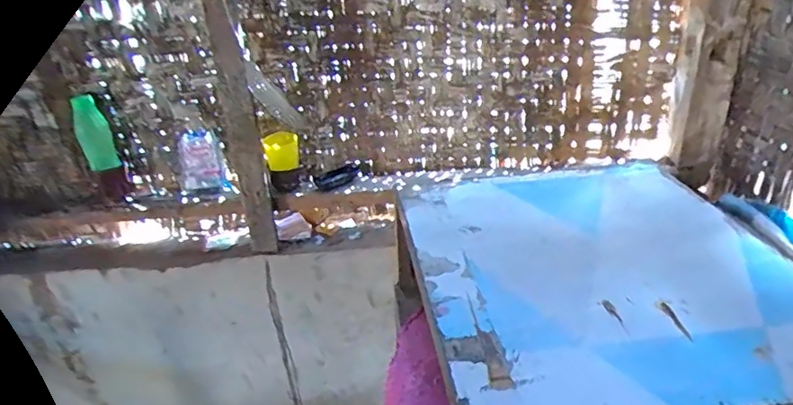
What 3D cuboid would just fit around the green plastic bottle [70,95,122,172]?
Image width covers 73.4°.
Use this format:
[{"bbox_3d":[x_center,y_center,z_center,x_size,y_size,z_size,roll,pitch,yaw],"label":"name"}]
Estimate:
[{"bbox_3d":[-0.656,-0.143,1.154,0.067,0.173,0.026,-15,30,-21],"label":"green plastic bottle"}]

